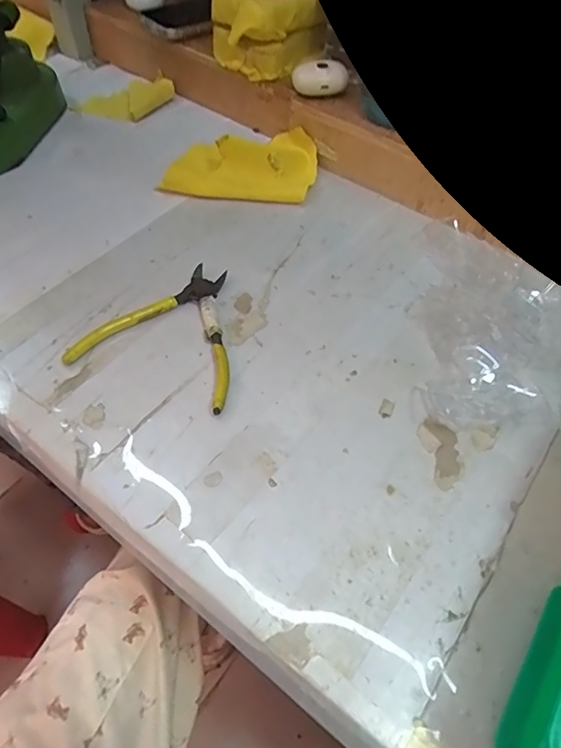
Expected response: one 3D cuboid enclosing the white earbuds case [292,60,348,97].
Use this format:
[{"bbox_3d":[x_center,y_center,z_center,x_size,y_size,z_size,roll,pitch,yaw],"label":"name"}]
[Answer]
[{"bbox_3d":[0.044,-0.321,0.550,0.058,0.034,0.022,-1,54,-1],"label":"white earbuds case"}]

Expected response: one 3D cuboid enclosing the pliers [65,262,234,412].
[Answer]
[{"bbox_3d":[-0.085,-0.044,0.421,0.130,0.011,0.136,17,55,9],"label":"pliers"}]

